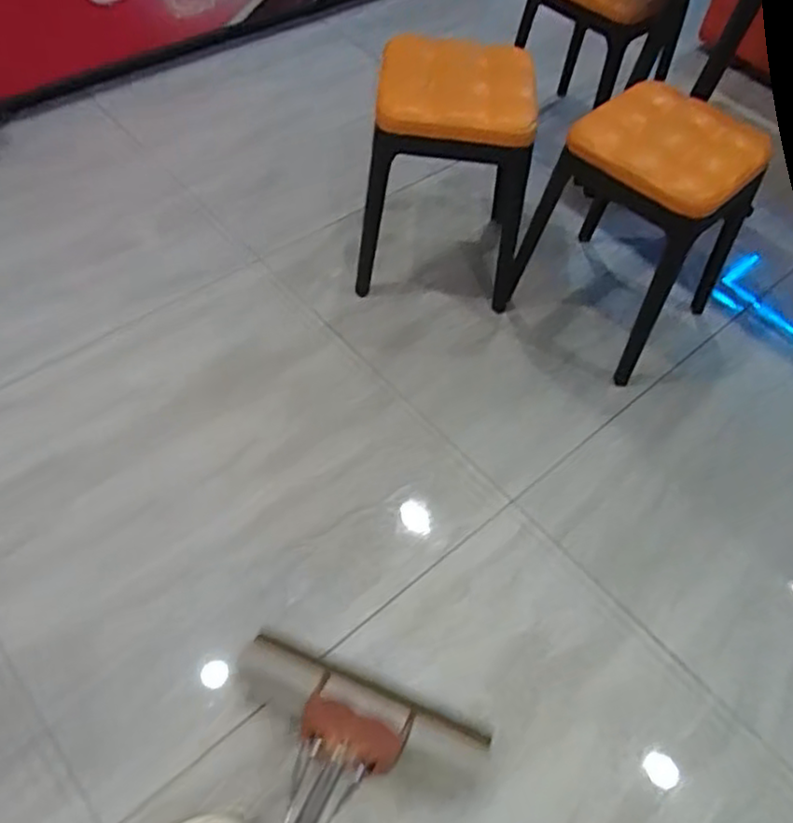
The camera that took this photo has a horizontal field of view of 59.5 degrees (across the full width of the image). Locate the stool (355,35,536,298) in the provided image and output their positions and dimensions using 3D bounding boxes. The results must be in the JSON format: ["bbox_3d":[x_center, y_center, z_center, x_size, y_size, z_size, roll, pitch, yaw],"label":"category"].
[{"bbox_3d":[0.095,-0.490,1.374,0.316,0.404,0.282,4,54,-2],"label":"stool"}]

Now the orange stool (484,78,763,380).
[{"bbox_3d":[0.451,-0.350,1.354,0.342,0.430,0.322,37,59,19],"label":"orange stool"}]

